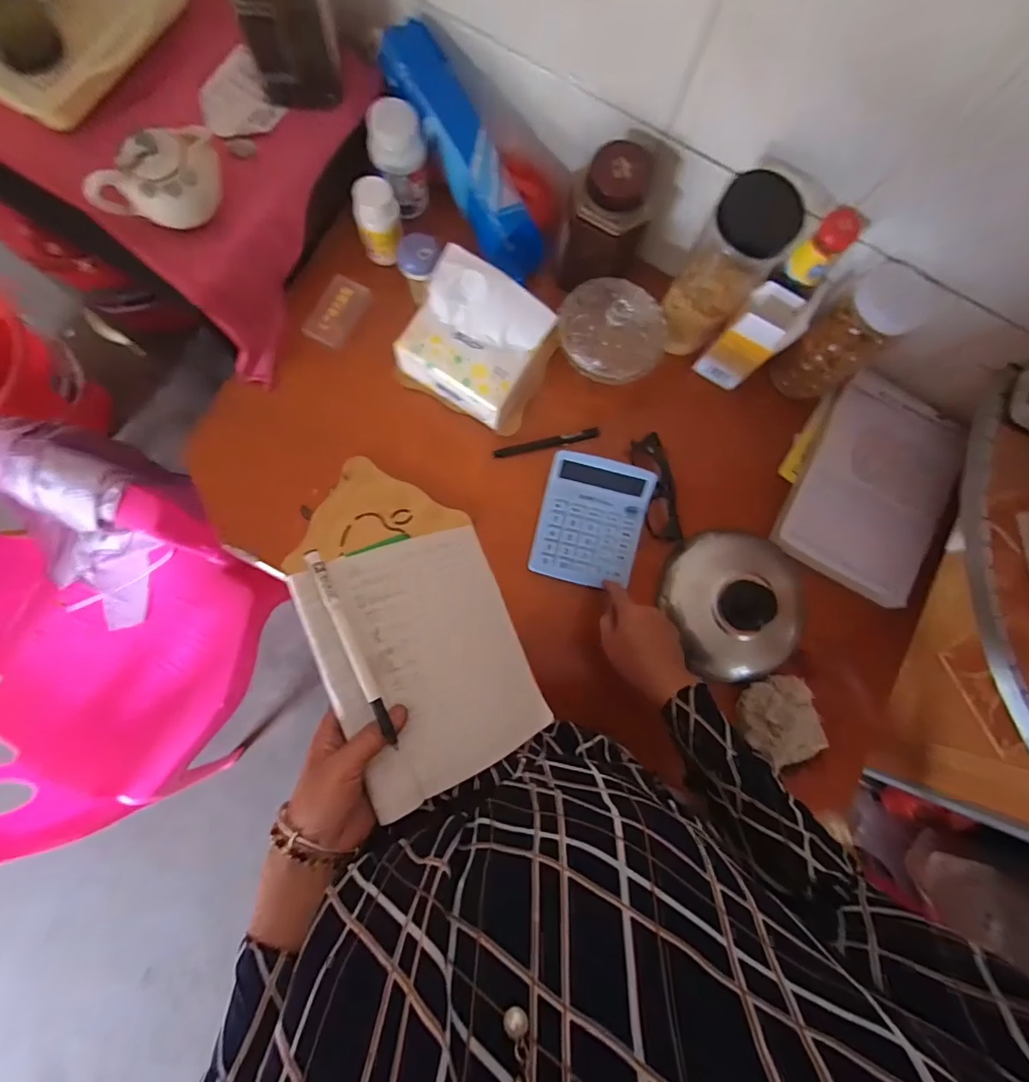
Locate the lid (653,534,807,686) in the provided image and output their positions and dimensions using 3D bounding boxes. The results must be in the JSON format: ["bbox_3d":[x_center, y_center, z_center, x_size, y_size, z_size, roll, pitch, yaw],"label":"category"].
[{"bbox_3d":[0.266,0.076,0.605,0.168,0.084,0.176,1,82,-5],"label":"lid"}]

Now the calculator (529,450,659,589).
[{"bbox_3d":[0.091,-0.023,0.594,0.121,0.015,0.147,14,92,0],"label":"calculator"}]

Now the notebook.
[{"bbox_3d":[-0.066,0.094,0.417,0.165,0.013,0.195,-19,85,-33],"label":"notebook"}]

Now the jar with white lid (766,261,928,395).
[{"bbox_3d":[0.378,-0.231,0.583,0.075,0.159,0.082,1,82,-5],"label":"jar with white lid"}]

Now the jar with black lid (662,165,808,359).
[{"bbox_3d":[0.224,-0.289,0.556,0.083,0.184,0.081,1,82,-5],"label":"jar with black lid"}]

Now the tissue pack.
[{"bbox_3d":[-0.047,-0.213,0.554,0.133,0.125,0.112,28,81,-1],"label":"tissue pack"}]

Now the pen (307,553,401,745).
[{"bbox_3d":[-0.122,0.080,0.379,0.009,0.008,0.159,-25,82,-7],"label":"pen"}]

